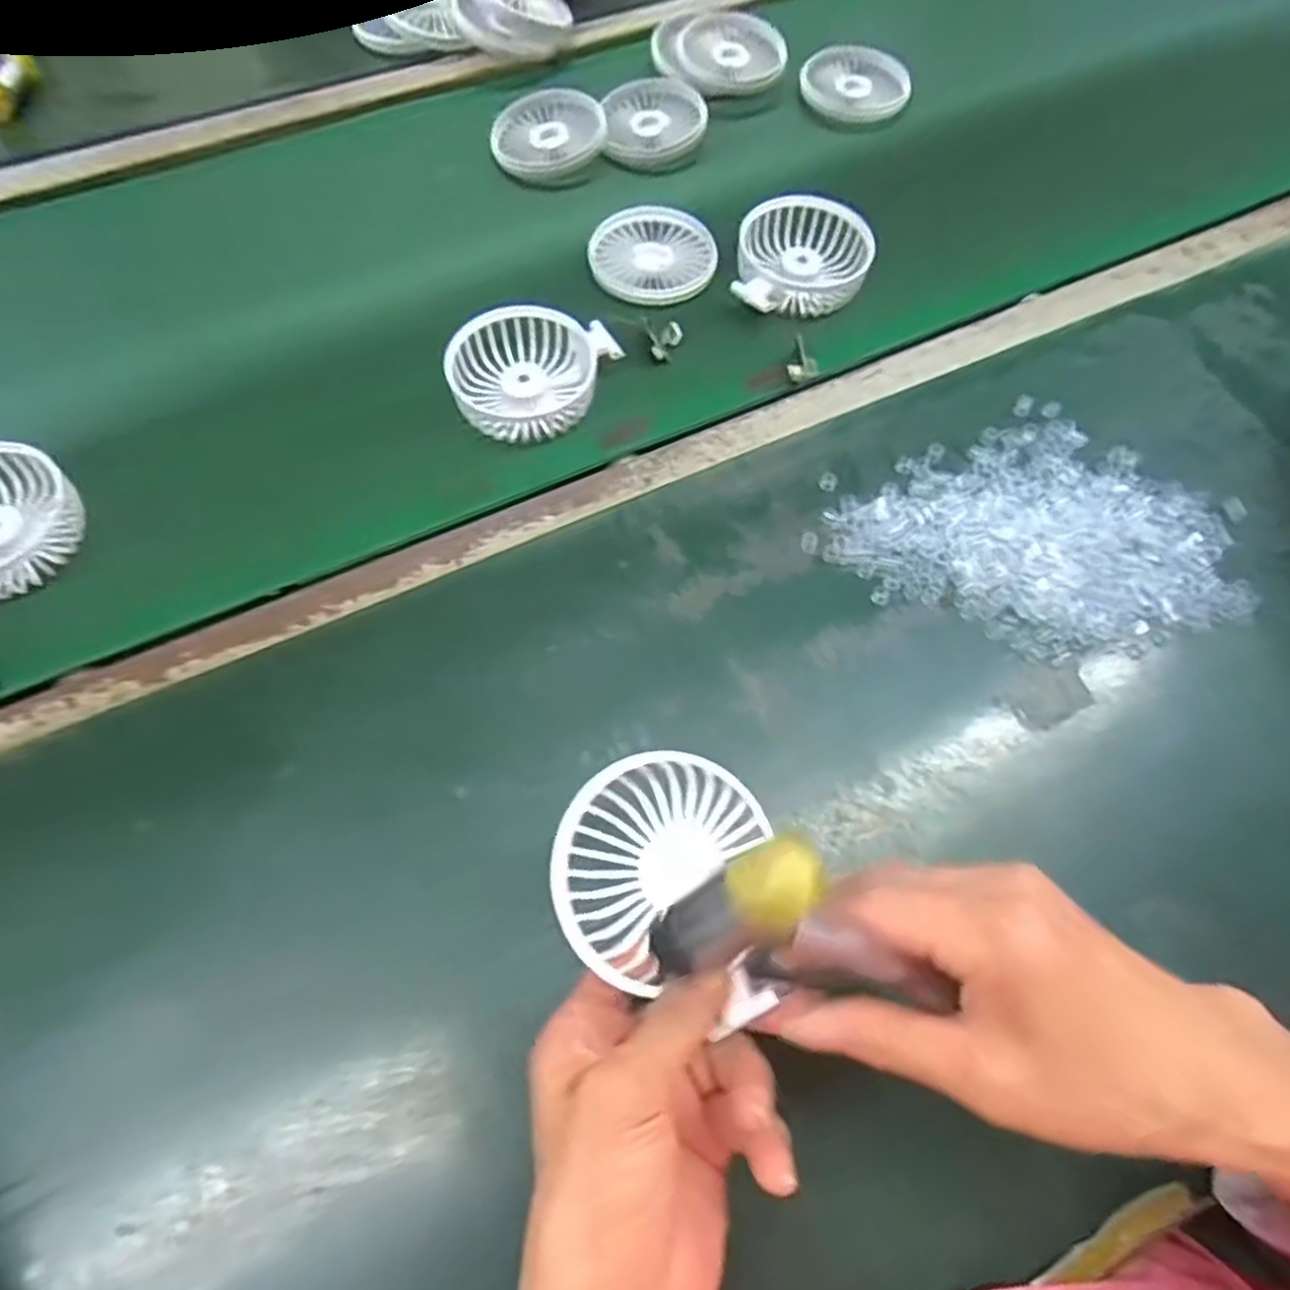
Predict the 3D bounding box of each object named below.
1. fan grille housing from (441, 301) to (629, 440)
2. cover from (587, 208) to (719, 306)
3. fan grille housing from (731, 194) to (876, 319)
[{"bbox_3d":[-0.075,-0.168,0.487,0.091,0.026,0.090,0,65,0],"label":"fan grille housing"},{"bbox_3d":[0.005,-0.268,0.543,0.086,0.010,0.082,0,65,0],"label":"cover"},{"bbox_3d":[0.108,-0.265,0.540,0.089,0.026,0.095,1,65,1],"label":"fan grille housing"}]

